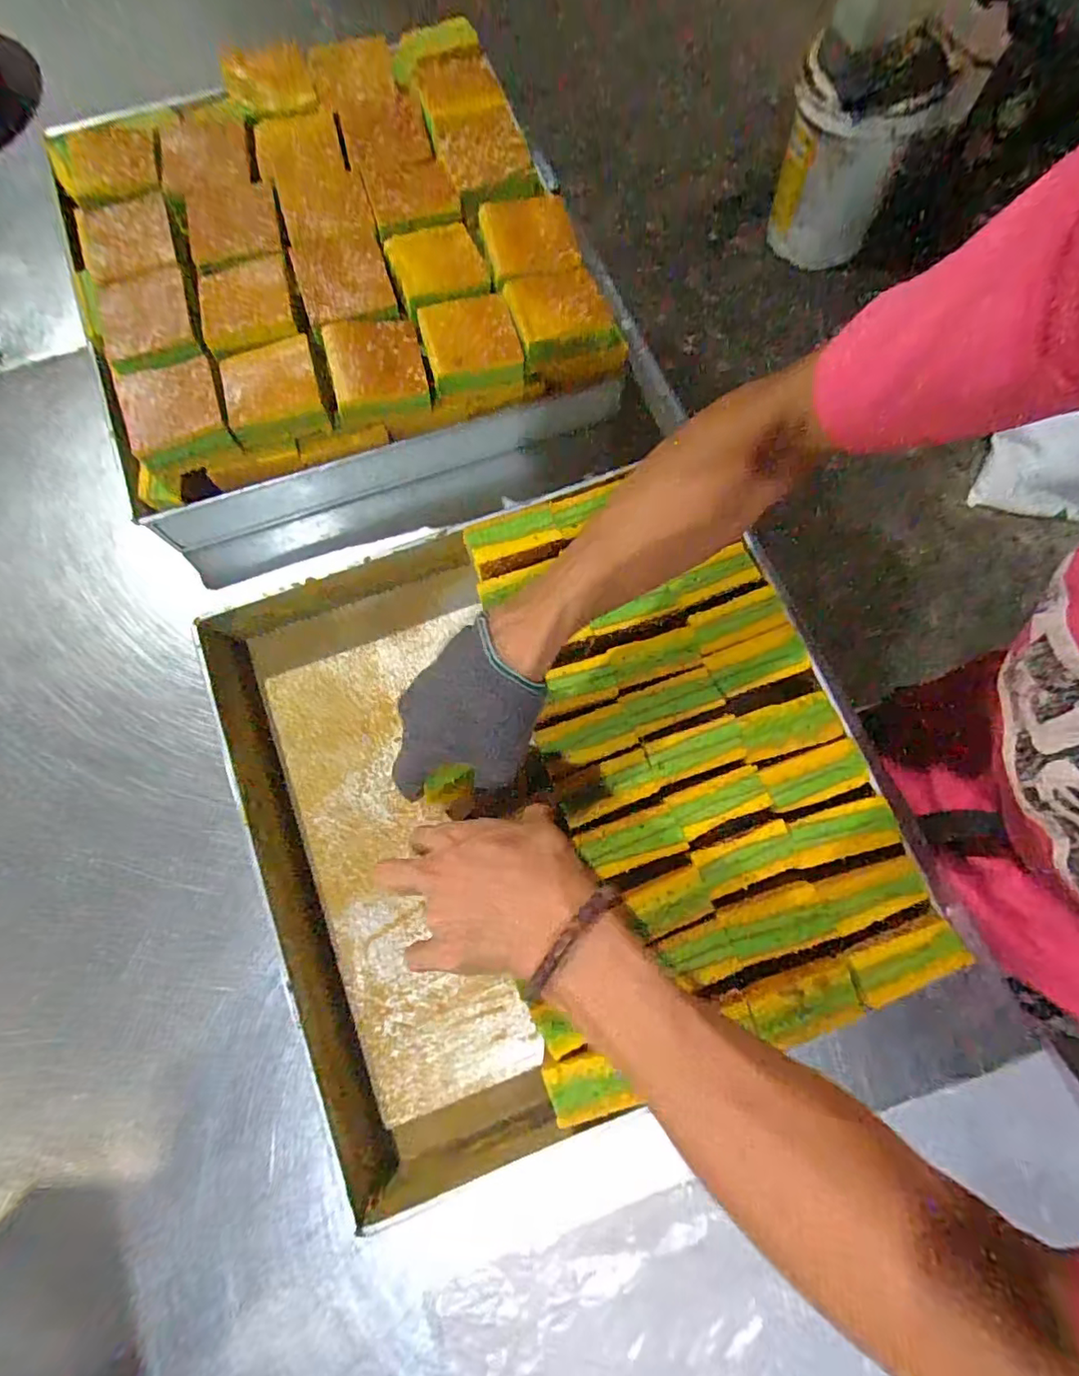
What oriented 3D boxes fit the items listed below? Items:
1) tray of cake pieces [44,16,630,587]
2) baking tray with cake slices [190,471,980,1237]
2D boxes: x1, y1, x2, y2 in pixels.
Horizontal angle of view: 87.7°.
[{"bbox_3d":[-0.173,-0.370,0.525,0.426,0.116,0.408,-15,77,-2],"label":"tray of cake pieces"},{"bbox_3d":[-0.005,0.073,0.449,0.470,0.088,0.472,-21,80,-3],"label":"baking tray with cake slices"}]

